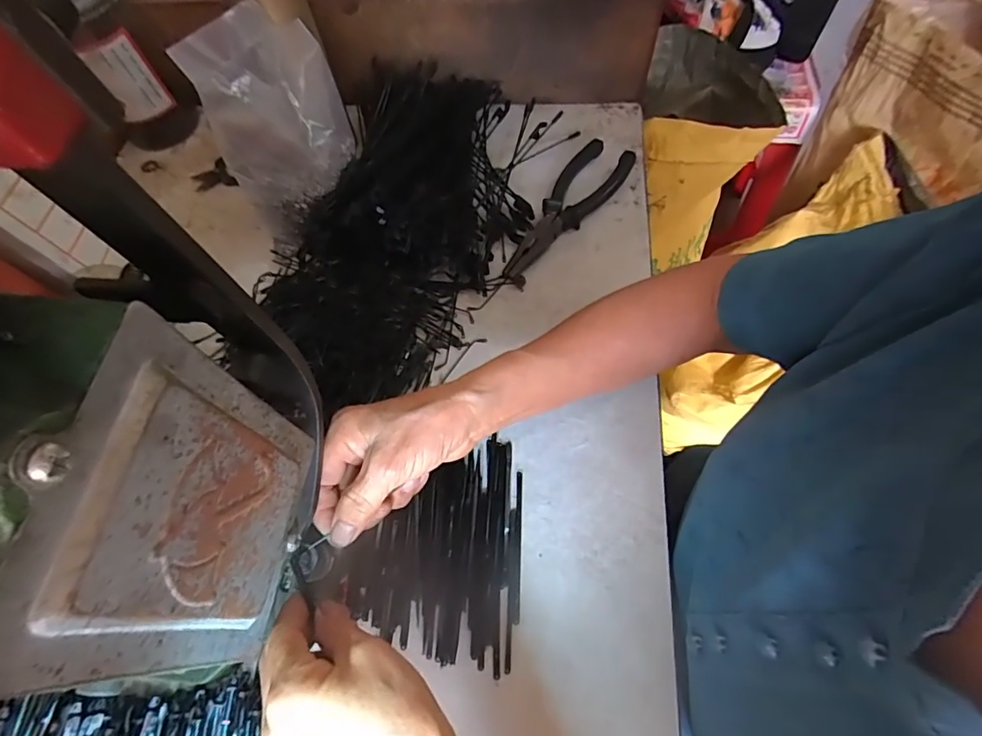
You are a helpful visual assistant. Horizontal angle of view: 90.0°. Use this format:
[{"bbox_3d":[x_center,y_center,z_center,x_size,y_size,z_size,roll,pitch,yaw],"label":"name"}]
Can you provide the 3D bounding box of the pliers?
[{"bbox_3d":[0.067,-0.152,0.467,0.057,0.023,0.179,34,69,18],"label":"pliers"}]

